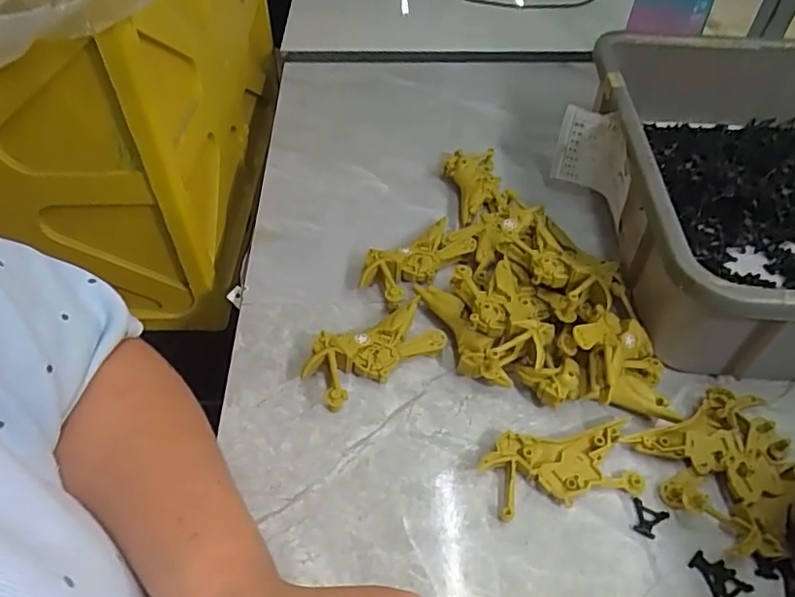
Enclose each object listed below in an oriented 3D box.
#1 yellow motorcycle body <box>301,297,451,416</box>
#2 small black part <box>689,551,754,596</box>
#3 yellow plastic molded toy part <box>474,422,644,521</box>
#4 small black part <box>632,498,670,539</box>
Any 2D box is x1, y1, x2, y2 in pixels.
[{"bbox_3d":[-0.017,0.038,0.407,0.096,0.024,0.048,-27,53,-24],"label":"yellow motorcycle body"},{"bbox_3d":[0.179,0.155,0.321,0.020,0.004,0.030,-29,54,-25],"label":"small black part"},{"bbox_3d":[0.102,0.103,0.358,0.095,0.011,0.048,-7,48,-8],"label":"yellow plastic molded toy part"},{"bbox_3d":[0.149,0.131,0.342,0.020,0.004,0.020,22,52,20],"label":"small black part"}]

